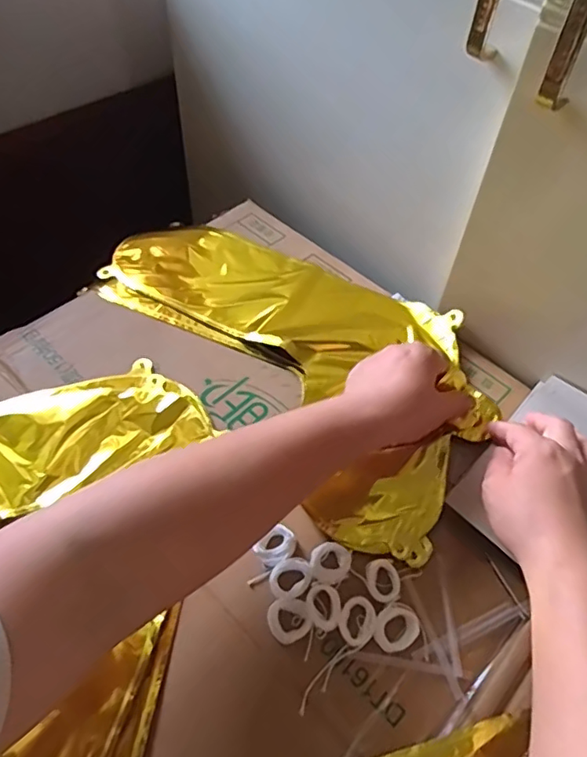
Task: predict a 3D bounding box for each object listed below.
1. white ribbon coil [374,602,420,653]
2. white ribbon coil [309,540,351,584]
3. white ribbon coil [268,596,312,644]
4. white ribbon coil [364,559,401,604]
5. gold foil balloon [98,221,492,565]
[{"bbox_3d":[0.068,0.164,0.376,0.031,0.005,0.026,-35,62,-26],"label":"white ribbon coil"},{"bbox_3d":[0.026,0.128,0.398,0.027,0.004,0.030,24,55,14],"label":"white ribbon coil"},{"bbox_3d":[-0.003,0.159,0.377,0.026,0.005,0.028,2,53,-2],"label":"white ribbon coil"},{"bbox_3d":[0.062,0.138,0.393,0.024,0.004,0.029,-14,55,-13],"label":"white ribbon coil"},{"bbox_3d":[0.008,-0.041,0.530,0.213,0.031,0.415,-32,60,-25],"label":"gold foil balloon"}]

